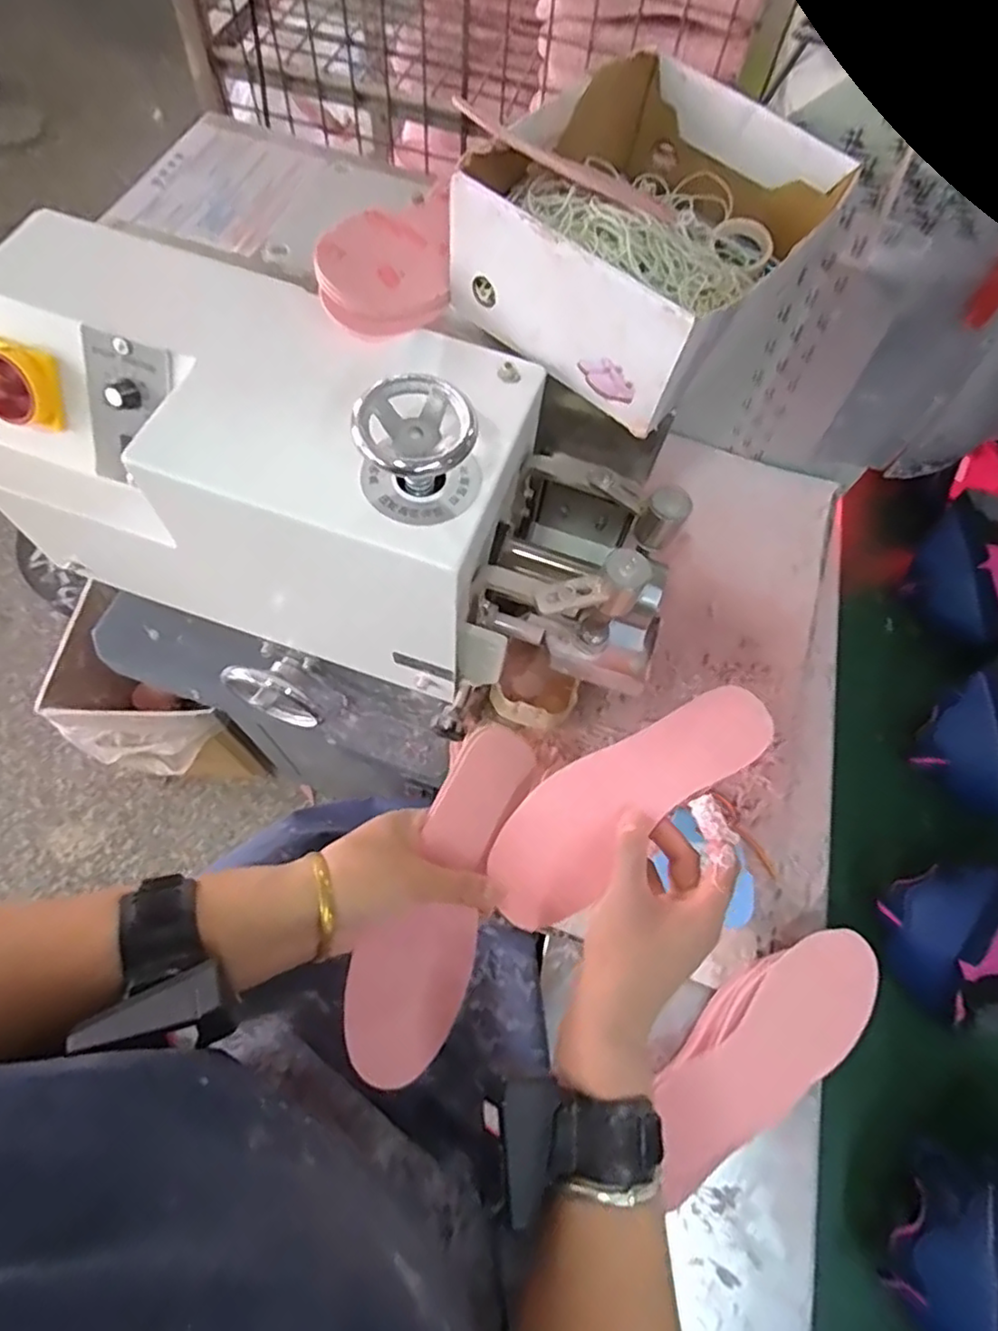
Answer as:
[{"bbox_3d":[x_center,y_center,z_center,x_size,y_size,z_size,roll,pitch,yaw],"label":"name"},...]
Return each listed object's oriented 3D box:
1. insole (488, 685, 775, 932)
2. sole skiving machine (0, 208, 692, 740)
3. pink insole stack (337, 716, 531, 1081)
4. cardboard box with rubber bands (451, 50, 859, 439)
[{"bbox_3d":[0.087,0.087,0.429,0.212,0.008,0.074,-36,74,-5],"label":"insole"},{"bbox_3d":[-0.113,-0.127,0.501,0.519,0.299,0.241,24,69,6],"label":"sole skiving machine"},{"bbox_3d":[-0.034,0.148,0.416,0.067,0.026,0.223,21,70,5],"label":"pink insole stack"},{"bbox_3d":[0.103,-0.305,0.436,0.175,0.086,0.240,36,71,11],"label":"cardboard box with rubber bands"}]

